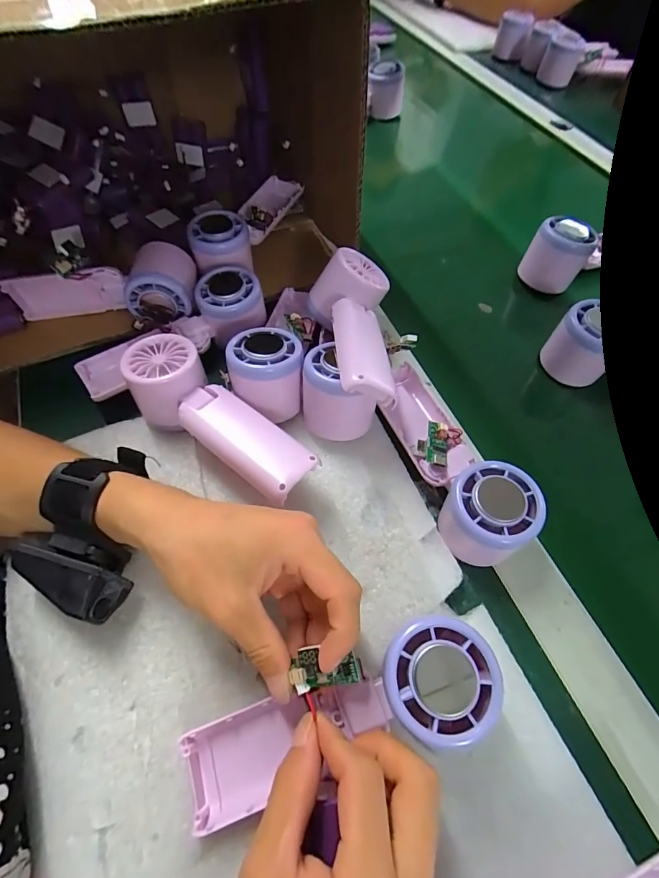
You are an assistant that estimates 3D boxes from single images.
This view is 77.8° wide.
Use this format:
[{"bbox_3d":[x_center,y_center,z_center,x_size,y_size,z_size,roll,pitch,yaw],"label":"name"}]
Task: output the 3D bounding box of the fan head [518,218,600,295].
[{"bbox_3d":[0.237,-0.191,0.422,0.053,0.060,0.045,41,65,19],"label":"fan head"}]

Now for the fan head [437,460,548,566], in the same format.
[{"bbox_3d":[0.105,0.050,0.269,0.052,0.051,0.055,2,59,-3],"label":"fan head"}]

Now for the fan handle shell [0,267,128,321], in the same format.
[{"bbox_3d":[-0.238,-0.132,0.375,0.102,0.049,0.009,-3,60,-6],"label":"fan handle shell"}]

